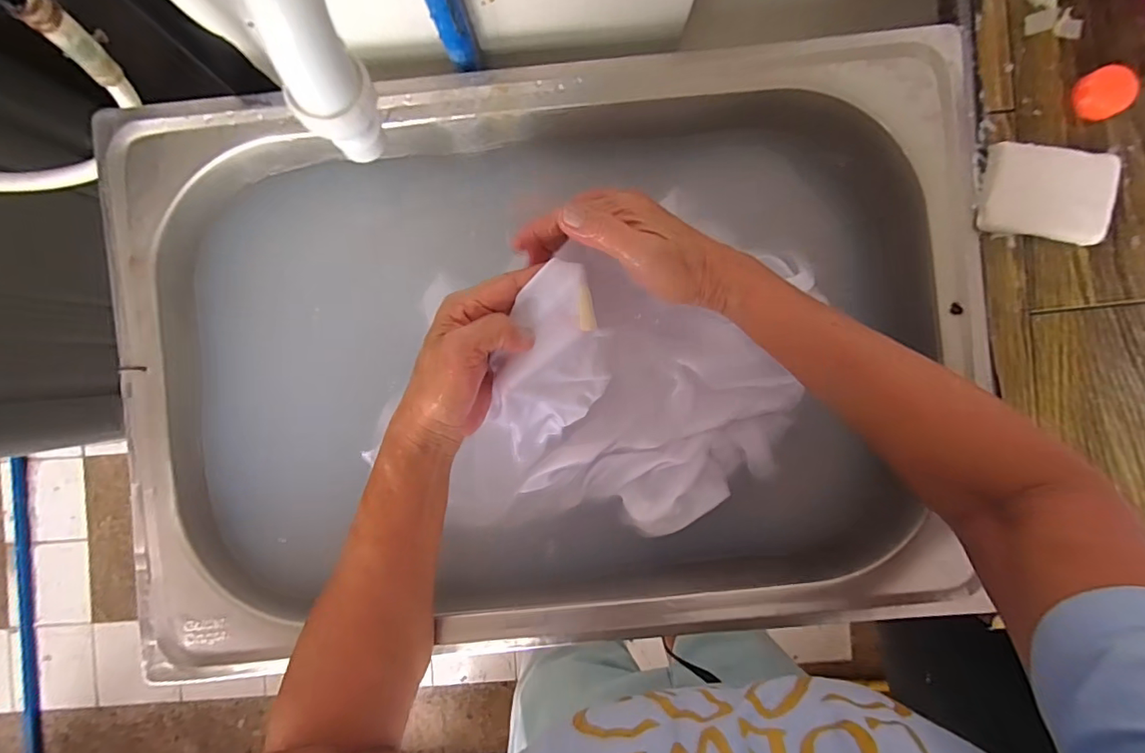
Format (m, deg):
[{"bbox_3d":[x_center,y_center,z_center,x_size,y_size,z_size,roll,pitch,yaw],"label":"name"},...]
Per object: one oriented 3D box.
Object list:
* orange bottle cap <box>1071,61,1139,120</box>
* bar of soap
[{"bbox_3d":[0.352,-0.189,0.328,0.028,0.018,0.031,-16,91,1],"label":"orange bottle cap"},{"bbox_3d":[0.318,-0.122,0.331,0.079,0.016,0.055,8,91,1],"label":"bar of soap"}]

